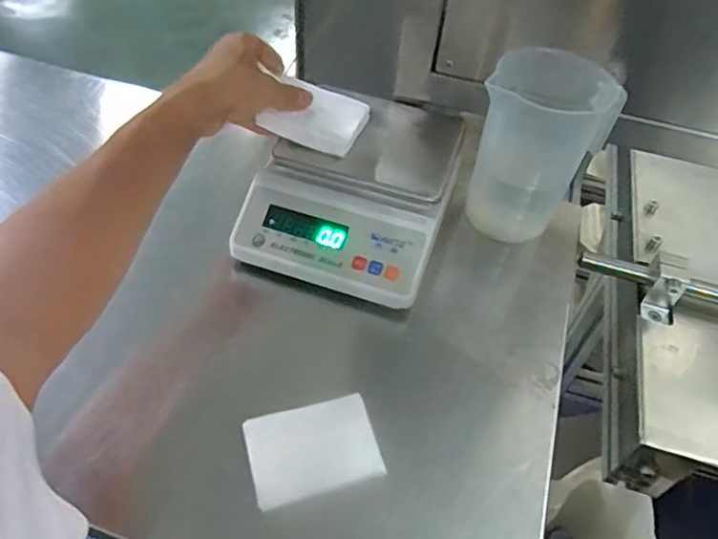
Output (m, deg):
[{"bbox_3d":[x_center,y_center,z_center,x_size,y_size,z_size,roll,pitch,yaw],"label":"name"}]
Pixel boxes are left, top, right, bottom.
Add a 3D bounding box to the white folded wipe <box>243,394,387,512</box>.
[{"bbox_3d":[-0.037,0.142,0.473,0.100,0.014,0.070,-12,51,-15],"label":"white folded wipe"}]

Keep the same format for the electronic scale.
[{"bbox_3d":[0.001,-0.089,0.622,0.189,0.068,0.242,17,50,10],"label":"electronic scale"}]

